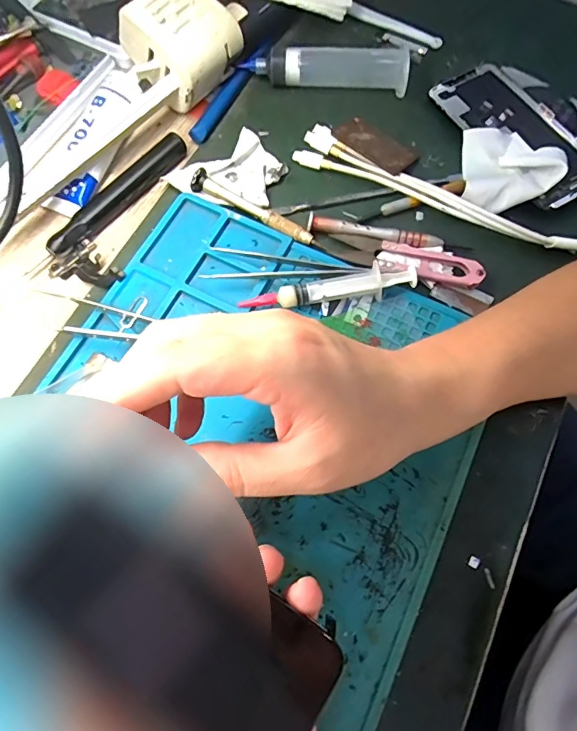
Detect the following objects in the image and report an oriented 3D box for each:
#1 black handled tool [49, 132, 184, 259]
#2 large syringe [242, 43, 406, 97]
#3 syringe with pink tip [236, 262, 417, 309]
[{"bbox_3d":[-0.119,-0.122,0.320,0.016,0.015,0.122,37,73,12],"label":"black handled tool"},{"bbox_3d":[0.030,-0.232,0.354,0.122,0.028,0.024,7,70,2],"label":"large syringe"},{"bbox_3d":[0.026,-0.050,0.292,0.110,0.016,0.020,-11,70,-5],"label":"syringe with pink tip"}]

